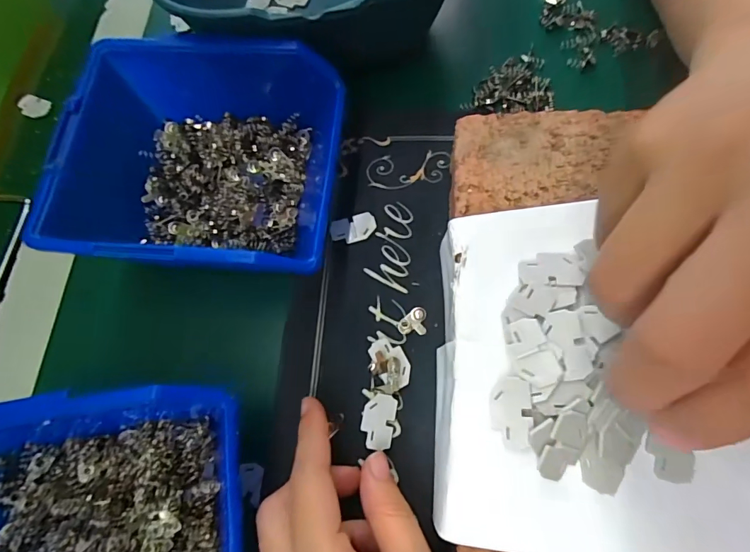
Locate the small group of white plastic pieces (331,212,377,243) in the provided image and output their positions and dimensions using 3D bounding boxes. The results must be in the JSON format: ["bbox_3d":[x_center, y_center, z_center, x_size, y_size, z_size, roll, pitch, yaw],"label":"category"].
[{"bbox_3d":[-0.012,-0.027,0.236,0.026,0.004,0.016,-18,71,1],"label":"small group of white plastic pieces"}]

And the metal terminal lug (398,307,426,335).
[{"bbox_3d":[0.020,0.023,0.219,0.015,0.004,0.014,-1,72,6],"label":"metal terminal lug"}]

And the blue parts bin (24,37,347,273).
[{"bbox_3d":[-0.094,-0.059,0.222,0.145,0.057,0.124,4,73,8],"label":"blue parts bin"}]

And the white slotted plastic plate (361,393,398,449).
[{"bbox_3d":[0.002,0.072,0.204,0.016,0.004,0.026,9,74,9],"label":"white slotted plastic plate"}]

